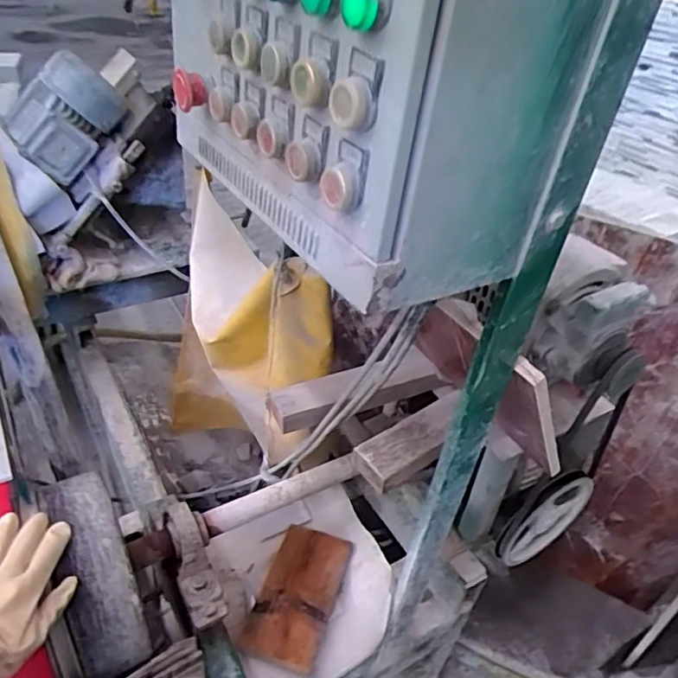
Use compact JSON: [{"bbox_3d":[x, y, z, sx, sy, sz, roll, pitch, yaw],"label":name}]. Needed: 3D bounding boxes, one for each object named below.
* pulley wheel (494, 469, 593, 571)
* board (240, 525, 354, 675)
[{"bbox_3d":[0.375,0.309,1.019,0.215,0.228,0.027,-17,43,-28],"label":"pulley wheel"},{"bbox_3d":[-0.067,0.440,1.005,0.125,0.034,0.239,15,37,11],"label":"board"}]

